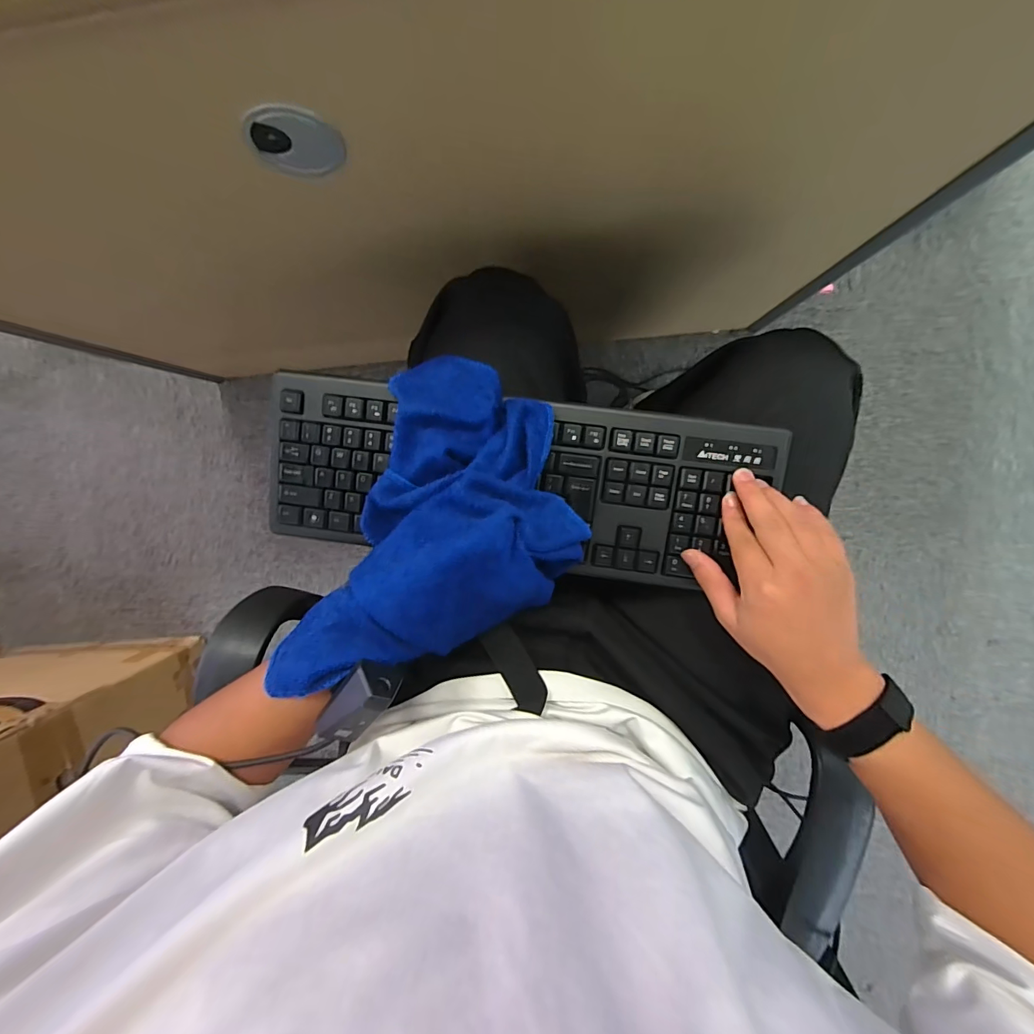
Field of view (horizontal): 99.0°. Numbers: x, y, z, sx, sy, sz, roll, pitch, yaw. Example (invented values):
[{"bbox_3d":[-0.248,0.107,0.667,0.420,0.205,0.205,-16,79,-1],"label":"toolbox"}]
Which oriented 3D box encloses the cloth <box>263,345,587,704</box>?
[{"bbox_3d":[-0.047,0.017,0.345,0.179,0.105,0.256,22,99,2],"label":"cloth"}]

